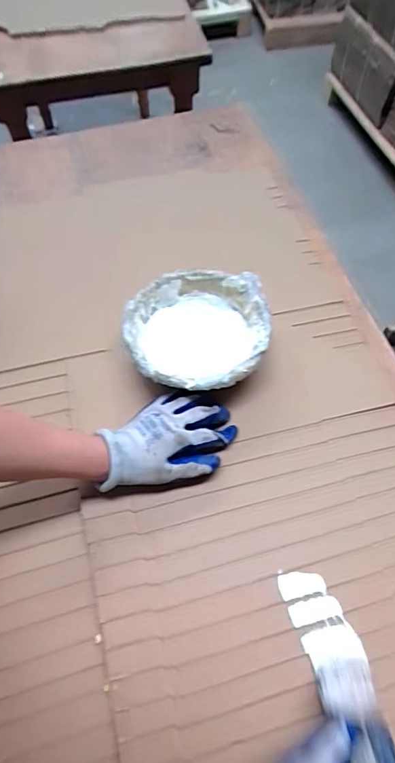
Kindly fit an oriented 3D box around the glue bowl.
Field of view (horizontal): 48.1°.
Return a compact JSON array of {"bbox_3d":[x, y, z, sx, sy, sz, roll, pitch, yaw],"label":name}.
[{"bbox_3d":[-0.001,-0.061,0.602,0.184,0.066,0.184,0,60,0],"label":"glue bowl"}]

